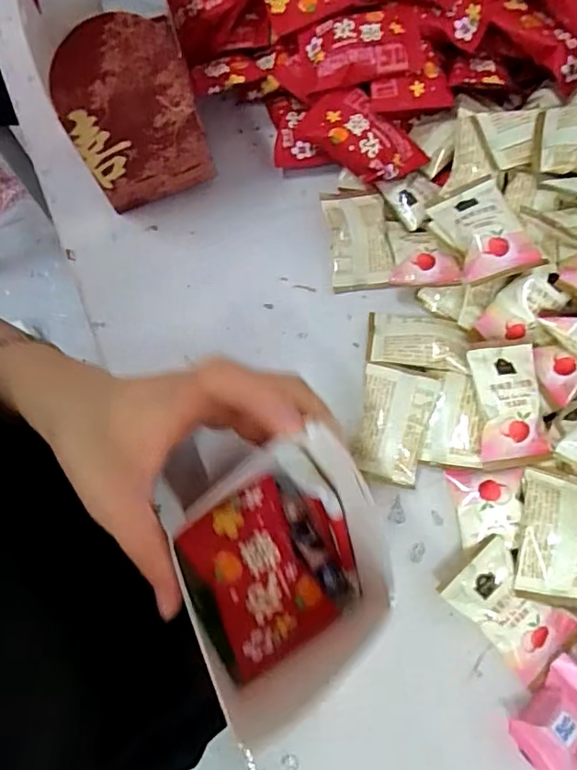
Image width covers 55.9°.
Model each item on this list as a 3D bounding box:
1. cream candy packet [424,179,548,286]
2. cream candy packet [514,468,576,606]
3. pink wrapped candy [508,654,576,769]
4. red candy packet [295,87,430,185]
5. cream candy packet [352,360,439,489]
[{"bbox_3d":[0.113,-0.090,0.317,0.041,0.013,0.065,-22,63,9],"label":"cream candy packet"},{"bbox_3d":[0.143,0.079,0.283,0.041,0.008,0.064,12,70,4],"label":"cream candy packet"},{"bbox_3d":[0.134,0.167,0.267,0.051,0.017,0.036,-41,75,-14],"label":"pink wrapped candy"},{"bbox_3d":[0.050,-0.169,0.372,0.084,0.026,0.042,35,74,12],"label":"red candy packet"},{"bbox_3d":[0.061,0.024,0.316,0.041,0.015,0.065,12,70,5],"label":"cream candy packet"}]

